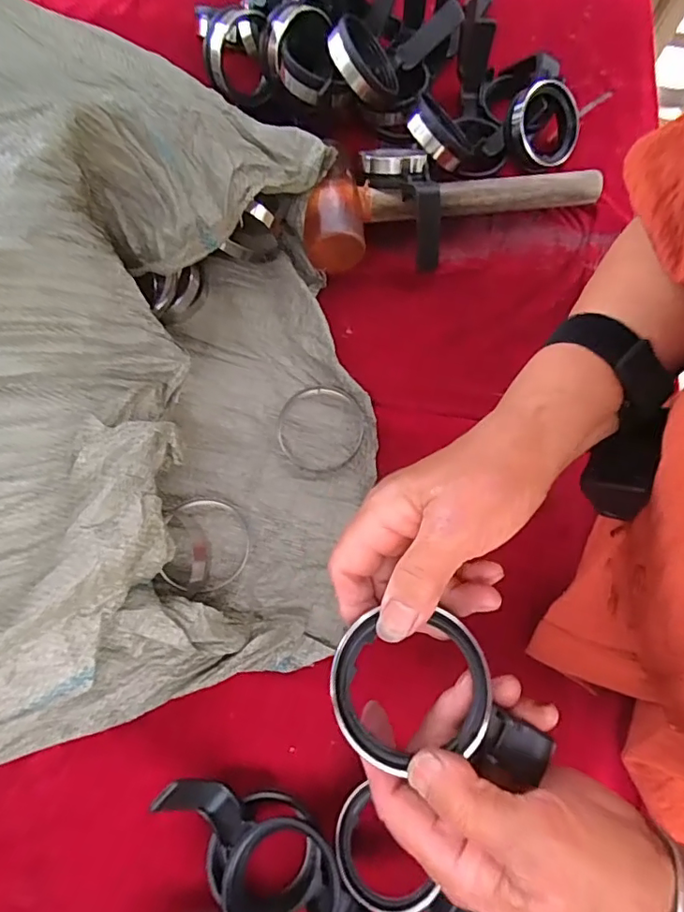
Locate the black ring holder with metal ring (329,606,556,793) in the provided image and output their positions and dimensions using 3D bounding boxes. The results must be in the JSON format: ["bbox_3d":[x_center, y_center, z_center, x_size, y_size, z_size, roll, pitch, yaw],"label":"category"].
[{"bbox_3d":[0.045,0.106,0.236,0.100,0.017,0.065,9,73,1],"label":"black ring holder with metal ring"}]

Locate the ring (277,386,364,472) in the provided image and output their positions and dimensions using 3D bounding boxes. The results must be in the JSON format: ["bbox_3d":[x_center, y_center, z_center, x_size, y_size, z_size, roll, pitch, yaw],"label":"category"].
[{"bbox_3d":[-0.018,-0.025,0.445,0.073,0.006,0.076,0,73,-2],"label":"ring"}]

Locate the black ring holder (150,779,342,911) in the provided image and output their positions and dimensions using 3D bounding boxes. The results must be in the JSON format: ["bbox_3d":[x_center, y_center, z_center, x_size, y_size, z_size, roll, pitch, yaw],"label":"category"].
[{"bbox_3d":[-0.055,0.243,0.330,0.067,0.035,0.122,-40,78,-12],"label":"black ring holder"}]

